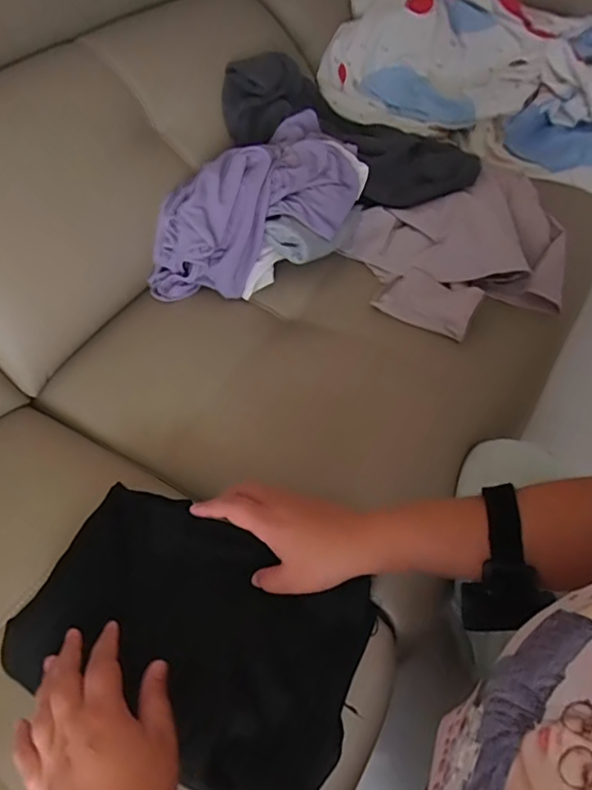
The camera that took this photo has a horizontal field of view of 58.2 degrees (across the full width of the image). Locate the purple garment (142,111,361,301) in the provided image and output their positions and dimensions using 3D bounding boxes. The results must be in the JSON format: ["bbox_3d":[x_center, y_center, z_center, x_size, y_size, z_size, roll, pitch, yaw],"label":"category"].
[{"bbox_3d":[-0.047,-0.271,0.779,0.219,0.112,0.372,42,70,10],"label":"purple garment"}]

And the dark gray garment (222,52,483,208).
[{"bbox_3d":[0.098,-0.439,0.851,0.416,0.133,0.249,25,55,20],"label":"dark gray garment"}]

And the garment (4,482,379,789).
[{"bbox_3d":[-0.081,0.193,0.440,0.261,0.043,0.180,19,53,15],"label":"garment"}]

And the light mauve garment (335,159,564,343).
[{"bbox_3d":[0.243,-0.204,0.747,0.308,0.084,0.257,-13,52,-10],"label":"light mauve garment"}]

